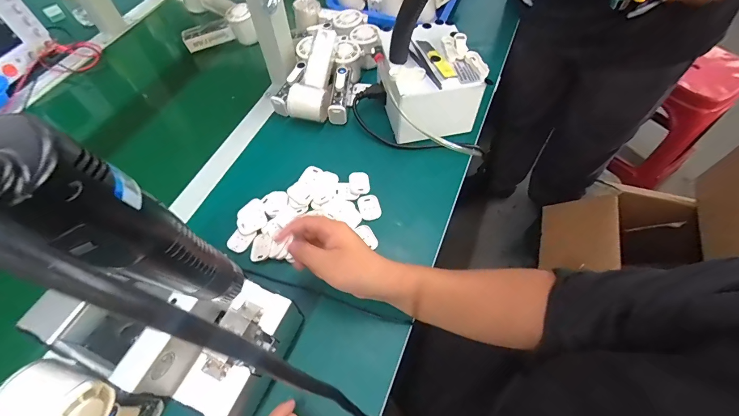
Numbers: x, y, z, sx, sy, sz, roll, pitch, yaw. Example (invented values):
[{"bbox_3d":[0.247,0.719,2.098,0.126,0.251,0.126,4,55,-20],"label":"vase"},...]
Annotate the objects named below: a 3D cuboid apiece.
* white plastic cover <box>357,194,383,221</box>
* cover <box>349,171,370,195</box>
[{"bbox_3d":[0.001,-0.001,0.513,0.033,0.010,0.039,-18,59,-8],"label":"white plastic cover"},{"bbox_3d":[-0.015,-0.038,0.531,0.030,0.009,0.040,-10,59,-3],"label":"cover"}]

